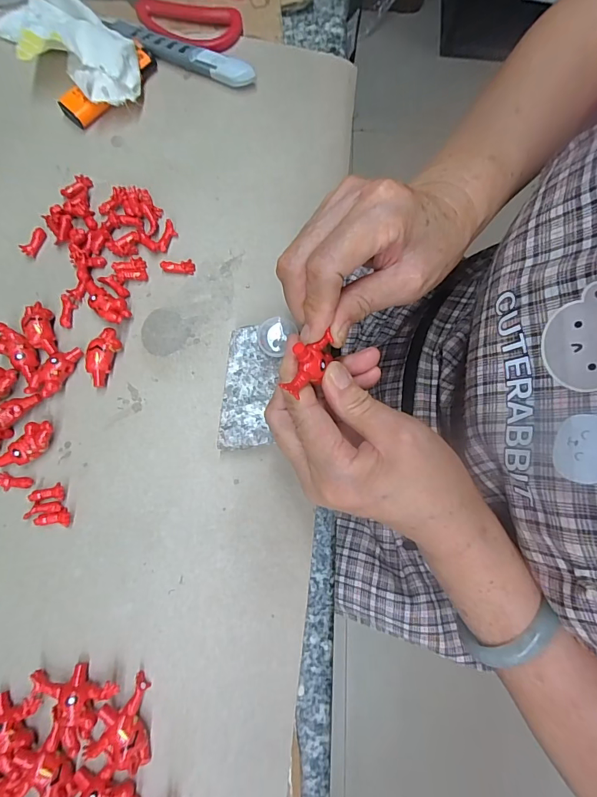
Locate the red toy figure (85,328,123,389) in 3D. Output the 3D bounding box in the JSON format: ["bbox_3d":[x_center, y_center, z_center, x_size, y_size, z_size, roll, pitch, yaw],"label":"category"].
[{"bbox_3d":[-0.135,-0.029,0.276,0.017,0.014,0.041,19,80,2],"label":"red toy figure"}]

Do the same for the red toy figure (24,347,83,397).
[{"bbox_3d":[-0.165,-0.019,0.274,0.016,0.014,0.039,26,81,4],"label":"red toy figure"}]

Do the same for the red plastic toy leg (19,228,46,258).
[{"bbox_3d":[-0.194,-0.115,0.295,0.009,0.008,0.023,26,81,4],"label":"red plastic toy leg"}]

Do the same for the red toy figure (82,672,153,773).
[{"bbox_3d":[-0.103,0.189,0.236,0.036,0.016,0.045,11,80,1],"label":"red toy figure"}]

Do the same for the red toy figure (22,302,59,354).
[{"bbox_3d":[-0.179,-0.048,0.279,0.016,0.014,0.037,-14,80,-3],"label":"red toy figure"}]

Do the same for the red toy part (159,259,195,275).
[{"bbox_3d":[-0.088,-0.095,0.293,0.024,0.007,0.008,-3,80,-2],"label":"red toy part"}]

